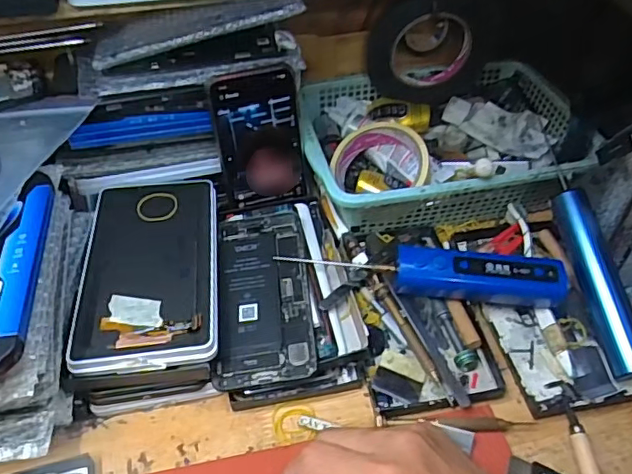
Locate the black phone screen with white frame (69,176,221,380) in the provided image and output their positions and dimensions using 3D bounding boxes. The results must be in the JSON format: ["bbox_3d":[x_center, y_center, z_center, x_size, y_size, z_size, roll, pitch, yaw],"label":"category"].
[{"bbox_3d":[-0.129,0.021,0.440,0.101,0.009,0.179,-6,48,-6],"label":"black phone screen with white frame"}]

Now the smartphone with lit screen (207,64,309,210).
[{"bbox_3d":[-0.049,-0.085,0.495,0.073,0.123,0.013,-12,29,-9],"label":"smartphone with lit screen"}]

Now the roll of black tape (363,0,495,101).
[{"bbox_3d":[0.121,-0.193,0.572,0.136,0.117,0.046,-10,47,-10],"label":"roll of black tape"}]

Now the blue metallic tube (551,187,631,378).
[{"bbox_3d":[0.227,0.033,0.447,0.027,0.029,0.150,-6,66,-8],"label":"blue metallic tube"}]

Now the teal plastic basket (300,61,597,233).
[{"bbox_3d":[0.119,-0.099,0.553,0.262,0.059,0.192,-7,46,-6],"label":"teal plastic basket"}]

